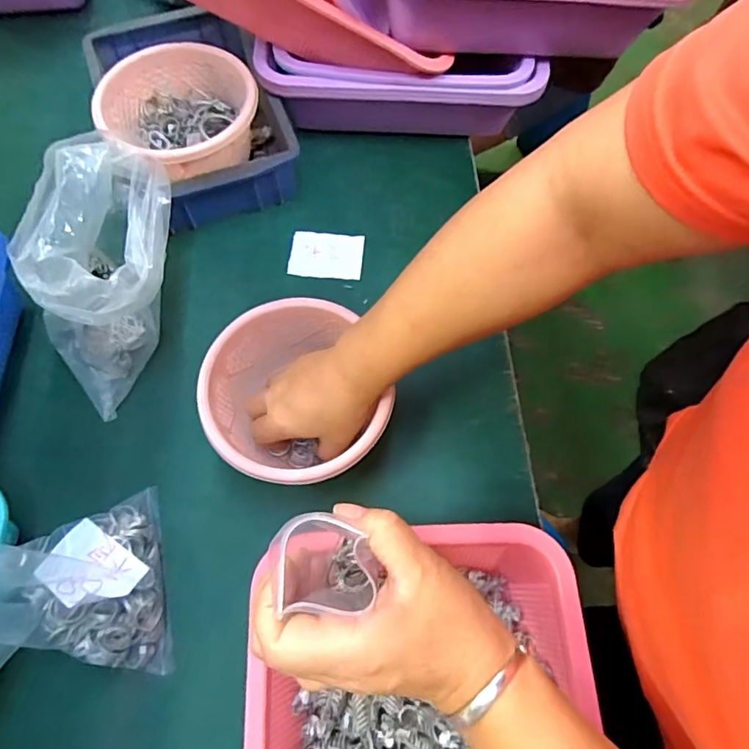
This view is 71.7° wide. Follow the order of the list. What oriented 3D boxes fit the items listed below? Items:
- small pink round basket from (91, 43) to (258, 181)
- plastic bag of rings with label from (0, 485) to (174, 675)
[{"bbox_3d":[-0.189,-0.255,0.509,0.139,0.049,0.143,0,69,-1],"label":"small pink round basket"},{"bbox_3d":[-0.235,0.163,0.377,0.135,0.098,0.139,-17,71,-7],"label":"plastic bag of rings with label"}]

